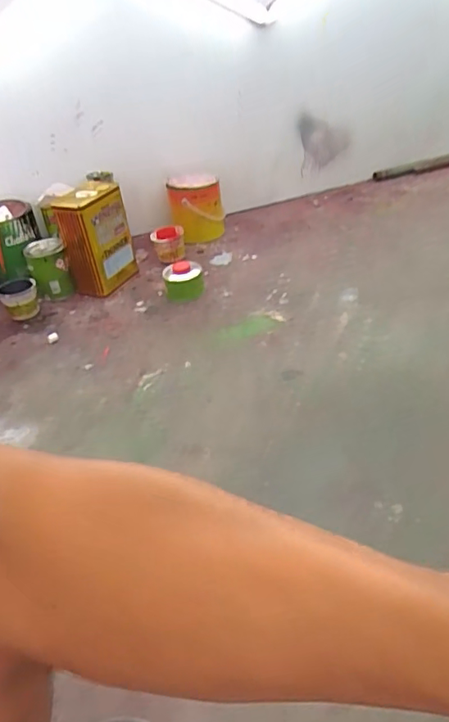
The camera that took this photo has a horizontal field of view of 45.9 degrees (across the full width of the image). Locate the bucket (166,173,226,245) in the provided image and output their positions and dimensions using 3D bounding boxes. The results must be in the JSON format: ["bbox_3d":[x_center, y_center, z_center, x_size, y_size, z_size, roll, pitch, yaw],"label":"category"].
[{"bbox_3d":[-0.081,-0.457,1.584,0.152,0.180,0.164,-5,36,3],"label":"bucket"}]

